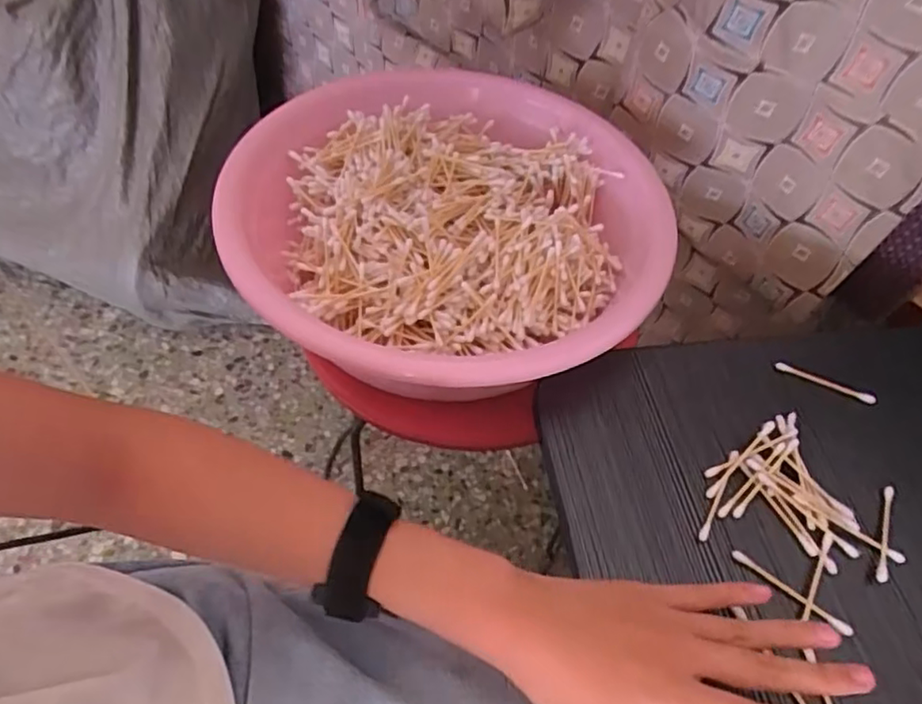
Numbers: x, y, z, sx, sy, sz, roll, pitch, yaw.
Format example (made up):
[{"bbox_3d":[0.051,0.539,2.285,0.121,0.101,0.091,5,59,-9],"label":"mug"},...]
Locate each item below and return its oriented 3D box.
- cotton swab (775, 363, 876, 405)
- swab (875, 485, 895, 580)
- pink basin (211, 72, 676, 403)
[{"bbox_3d":[0.258,0.021,0.441,0.067,0.008,0.007,23,55,11],"label":"cotton swab"},{"bbox_3d":[0.258,0.109,0.377,0.006,0.006,0.066,25,56,13],"label":"swab"},{"bbox_3d":[-0.010,-0.104,0.501,0.343,0.084,0.347,3,54,-3],"label":"pink basin"}]

